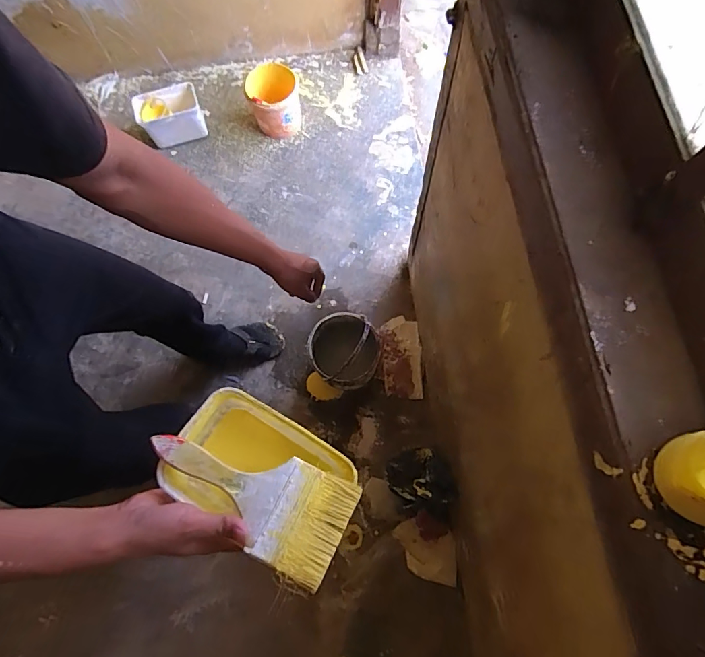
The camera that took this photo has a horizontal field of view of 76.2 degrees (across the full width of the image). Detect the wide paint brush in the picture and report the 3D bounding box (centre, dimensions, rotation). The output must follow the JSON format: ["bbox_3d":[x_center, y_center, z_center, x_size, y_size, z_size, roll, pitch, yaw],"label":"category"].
[{"bbox_3d":[-0.099,0.156,0.428,0.194,0.017,0.094,25,77,4],"label":"wide paint brush"}]

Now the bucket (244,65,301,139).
[{"bbox_3d":[-0.254,-0.734,1.469,0.151,0.169,0.170,-10,75,-2],"label":"bucket"}]

